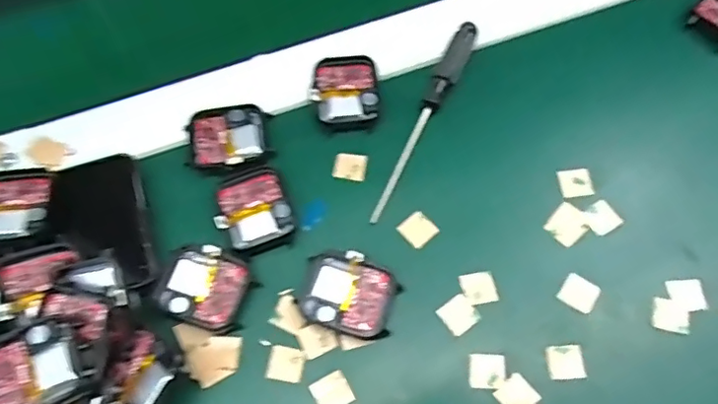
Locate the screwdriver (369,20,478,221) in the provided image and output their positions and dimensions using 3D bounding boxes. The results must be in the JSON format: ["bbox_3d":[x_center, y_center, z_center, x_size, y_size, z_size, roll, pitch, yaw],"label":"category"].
[{"bbox_3d":[0.037,-0.046,0.313,0.013,0.010,0.130,22,70,10],"label":"screwdriver"}]

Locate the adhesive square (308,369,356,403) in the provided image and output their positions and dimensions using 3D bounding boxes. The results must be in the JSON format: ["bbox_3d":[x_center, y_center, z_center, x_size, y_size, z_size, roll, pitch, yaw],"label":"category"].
[{"bbox_3d":[-0.012,0.088,0.263,0.017,0.004,0.016,-25,69,-8],"label":"adhesive square"}]

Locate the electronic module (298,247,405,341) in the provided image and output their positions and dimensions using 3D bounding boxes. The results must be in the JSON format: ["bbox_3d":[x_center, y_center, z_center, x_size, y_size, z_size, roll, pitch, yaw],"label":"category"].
[{"bbox_3d":[-0.005,0.045,0.277,0.045,0.010,0.037,18,69,9],"label":"electronic module"}]

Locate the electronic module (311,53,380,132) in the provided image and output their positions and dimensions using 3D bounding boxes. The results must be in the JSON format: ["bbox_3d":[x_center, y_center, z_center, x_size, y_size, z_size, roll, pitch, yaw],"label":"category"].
[{"bbox_3d":[-0.007,-0.063,0.322,0.037,0.007,0.043,-6,68,-1],"label":"electronic module"}]

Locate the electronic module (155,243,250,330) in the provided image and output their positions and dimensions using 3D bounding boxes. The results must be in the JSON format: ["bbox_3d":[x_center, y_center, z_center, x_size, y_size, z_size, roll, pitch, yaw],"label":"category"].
[{"bbox_3d":[-0.077,0.041,0.280,0.039,0.006,0.037,16,69,8],"label":"electronic module"}]

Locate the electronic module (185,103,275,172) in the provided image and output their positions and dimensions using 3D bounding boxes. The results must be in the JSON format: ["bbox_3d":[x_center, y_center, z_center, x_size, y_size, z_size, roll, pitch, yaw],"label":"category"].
[{"bbox_3d":[-0.071,-0.036,0.311,0.044,0.006,0.038,-9,68,-2],"label":"electronic module"}]

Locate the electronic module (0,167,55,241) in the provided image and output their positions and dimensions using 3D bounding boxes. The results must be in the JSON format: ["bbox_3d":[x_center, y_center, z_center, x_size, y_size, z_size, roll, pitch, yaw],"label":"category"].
[{"bbox_3d":[-0.174,0.000,0.284,0.038,0.005,0.041,-6,59,-9],"label":"electronic module"}]

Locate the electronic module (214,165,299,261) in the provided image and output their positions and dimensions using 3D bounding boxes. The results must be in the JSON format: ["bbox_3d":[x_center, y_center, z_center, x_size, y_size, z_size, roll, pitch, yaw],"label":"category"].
[{"bbox_3d":[-0.054,0.004,0.293,0.036,0.006,0.045,-21,69,-7],"label":"electronic module"}]

